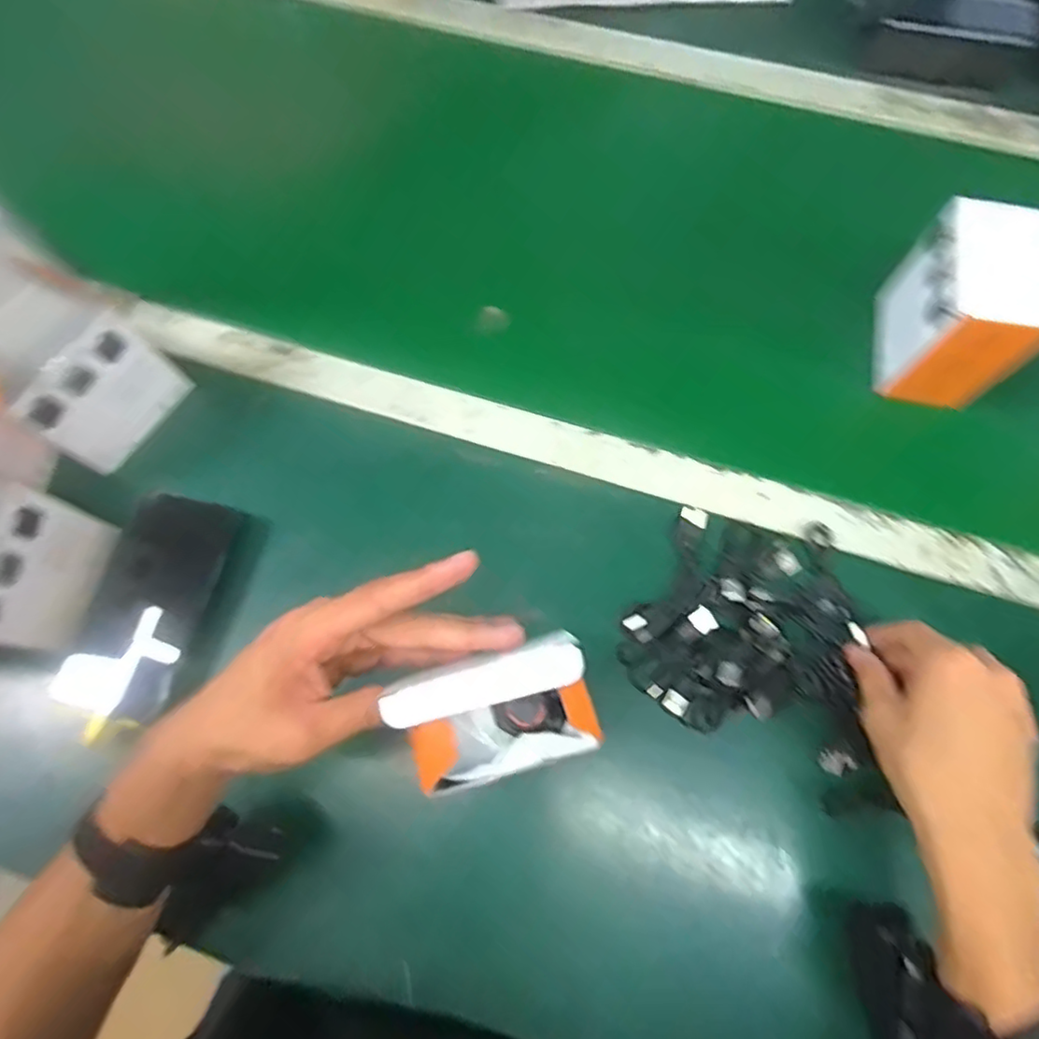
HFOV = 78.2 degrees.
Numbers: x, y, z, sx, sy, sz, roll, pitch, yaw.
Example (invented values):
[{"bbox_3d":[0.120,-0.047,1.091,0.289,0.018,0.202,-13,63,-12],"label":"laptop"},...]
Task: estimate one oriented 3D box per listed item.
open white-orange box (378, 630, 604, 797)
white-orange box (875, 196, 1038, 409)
[{"bbox_3d":[-0.010,0.100,0.320,0.094,0.081,0.058,-18,73,-4],"label":"open white-orange box"},{"bbox_3d":[0.332,-0.161,0.484,0.078,0.105,0.108,6,73,4],"label":"white-orange box"}]

